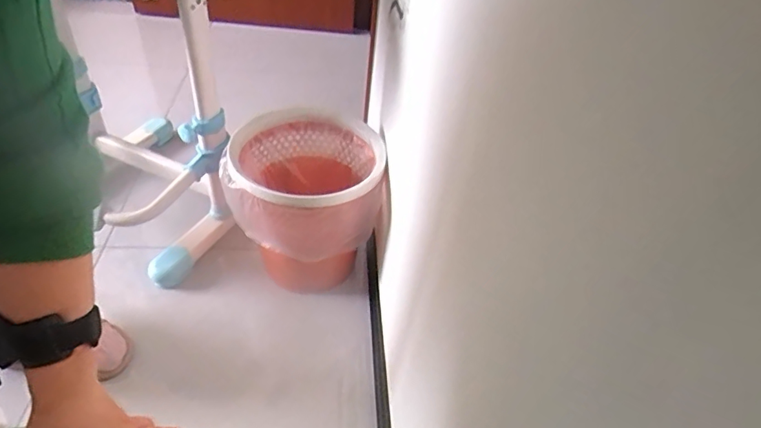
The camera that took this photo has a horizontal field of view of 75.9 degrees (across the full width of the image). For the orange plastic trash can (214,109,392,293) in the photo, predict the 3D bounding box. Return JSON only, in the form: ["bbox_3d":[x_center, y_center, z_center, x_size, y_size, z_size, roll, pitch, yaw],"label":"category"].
[{"bbox_3d":[-0.136,-0.019,0.916,0.283,0.254,0.249,2,43,0],"label":"orange plastic trash can"}]

